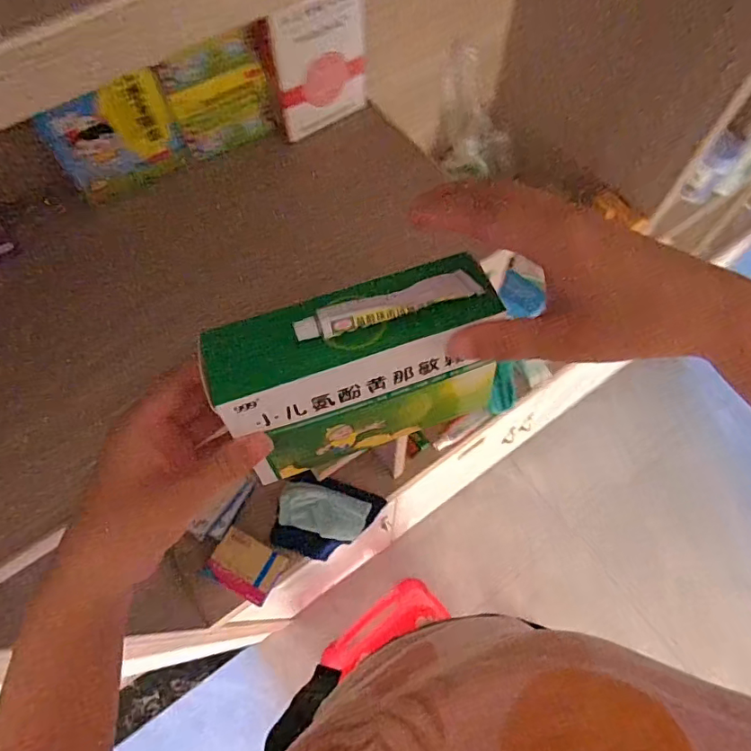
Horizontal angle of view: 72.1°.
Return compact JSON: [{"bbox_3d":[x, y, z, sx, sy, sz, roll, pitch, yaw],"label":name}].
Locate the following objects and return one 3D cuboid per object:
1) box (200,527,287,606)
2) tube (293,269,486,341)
[{"bbox_3d":[-0.220,0.318,0.863,0.117,0.030,0.084,27,69,12],"label":"box"},{"bbox_3d":[0.007,-0.035,0.257,0.094,0.008,0.015,-16,67,-7],"label":"tube"}]

